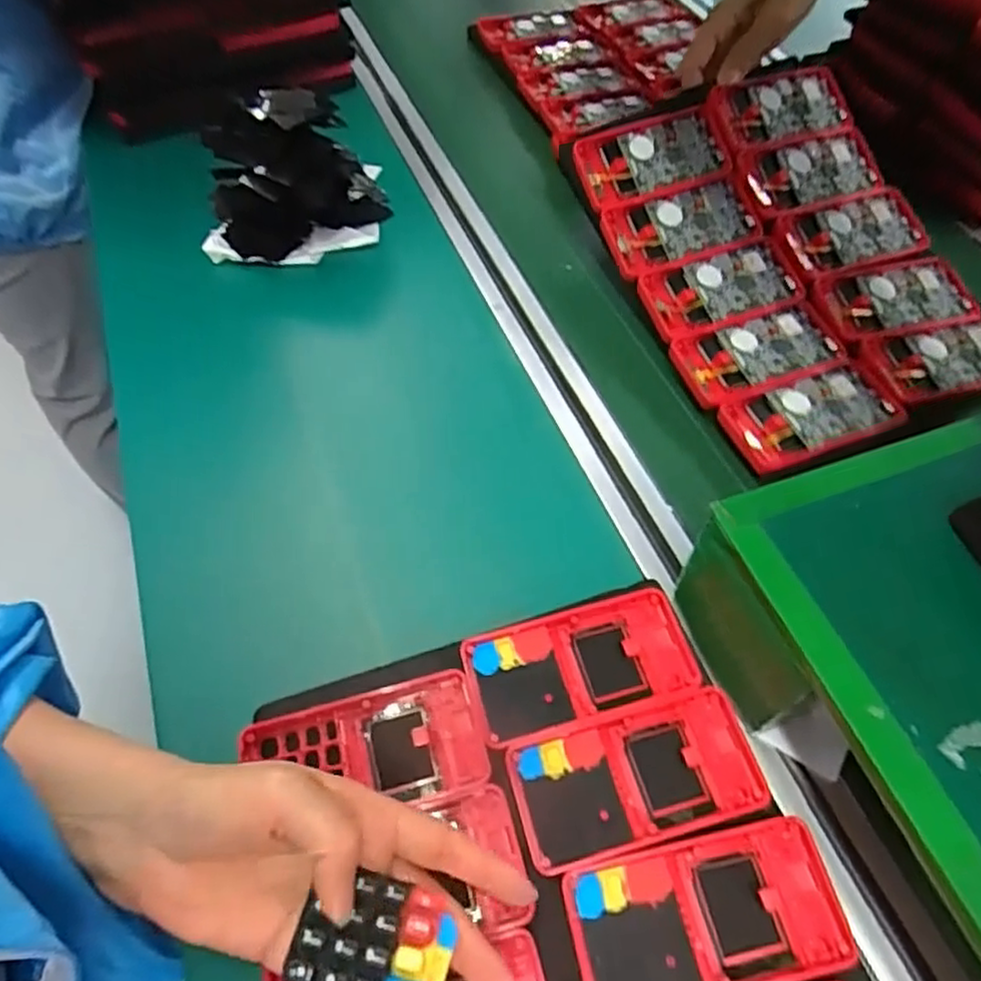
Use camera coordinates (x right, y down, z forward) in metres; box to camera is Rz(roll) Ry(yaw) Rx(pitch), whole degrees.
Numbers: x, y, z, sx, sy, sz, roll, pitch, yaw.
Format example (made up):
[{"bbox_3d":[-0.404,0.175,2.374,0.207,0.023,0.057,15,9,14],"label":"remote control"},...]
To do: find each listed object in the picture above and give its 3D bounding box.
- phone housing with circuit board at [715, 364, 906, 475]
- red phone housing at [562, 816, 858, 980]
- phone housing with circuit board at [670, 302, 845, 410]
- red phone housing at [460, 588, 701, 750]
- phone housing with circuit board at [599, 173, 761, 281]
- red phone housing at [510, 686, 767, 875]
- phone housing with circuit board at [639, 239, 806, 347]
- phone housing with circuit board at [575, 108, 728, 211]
[{"bbox_3d":[0.228,-0.053,0.486,0.127,0.014,0.060,-17,59,-12],"label":"phone housing with circuit board"},{"bbox_3d":[0.101,0.196,0.313,0.125,0.011,0.061,-10,58,-7],"label":"red phone housing"},{"bbox_3d":[0.202,-0.103,0.512,0.126,0.012,0.066,-17,59,-11],"label":"phone housing with circuit board"},{"bbox_3d":[0.052,0.096,0.379,0.123,0.010,0.061,-13,58,-9],"label":"red phone housing"},{"bbox_3d":[0.152,-0.215,0.554,0.128,0.010,0.065,-21,76,-12],"label":"phone housing with circuit board"},{"bbox_3d":[0.074,0.146,0.347,0.123,0.012,0.061,-12,58,-9],"label":"red phone housing"},{"bbox_3d":[0.183,-0.159,0.537,0.125,0.013,0.062,-18,59,-12],"label":"phone housing with circuit board"},{"bbox_3d":[0.130,-0.275,0.560,0.124,0.009,0.066,-22,79,-9],"label":"phone housing with circuit board"}]

